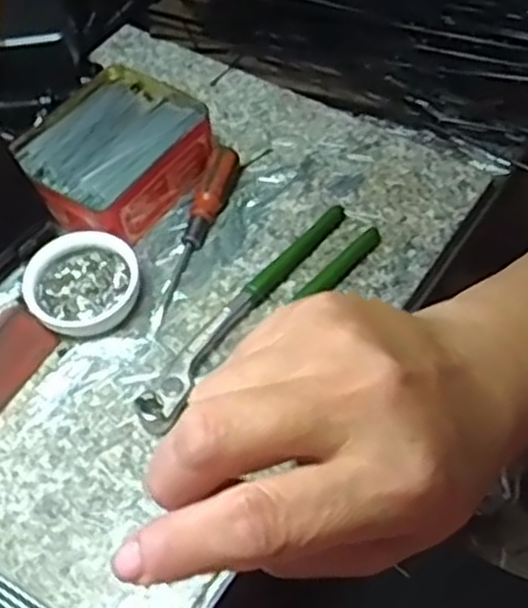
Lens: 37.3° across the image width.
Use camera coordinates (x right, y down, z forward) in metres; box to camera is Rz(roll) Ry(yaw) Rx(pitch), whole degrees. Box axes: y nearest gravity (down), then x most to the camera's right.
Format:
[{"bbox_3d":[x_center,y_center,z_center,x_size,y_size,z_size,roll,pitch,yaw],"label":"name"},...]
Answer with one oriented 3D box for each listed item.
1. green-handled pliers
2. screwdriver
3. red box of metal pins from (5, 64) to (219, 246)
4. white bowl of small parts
[{"bbox_3d":[-0.005,0.004,0.495,0.039,0.018,0.200,37,66,25],"label":"green-handled pliers"},{"bbox_3d":[-0.048,-0.047,0.530,0.018,0.023,0.147,14,58,14],"label":"screwdriver"},{"bbox_3d":[-0.104,-0.105,0.561,0.109,0.045,0.130,28,62,22],"label":"red box of metal pins"},{"bbox_3d":[-0.117,-0.012,0.509,0.072,0.026,0.068,-2,56,3],"label":"white bowl of small parts"}]

